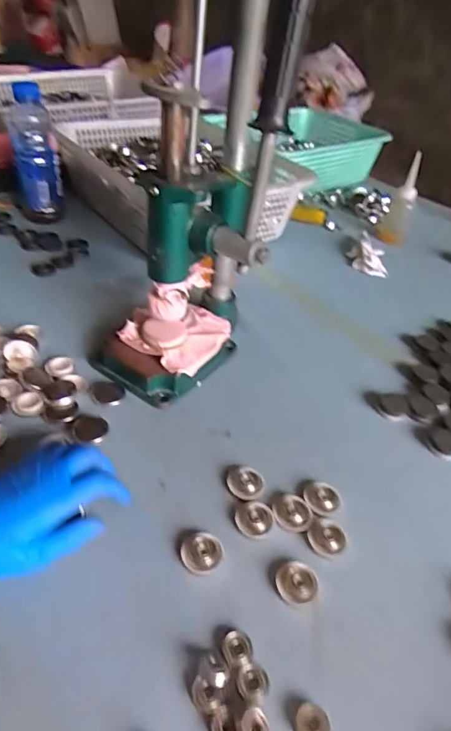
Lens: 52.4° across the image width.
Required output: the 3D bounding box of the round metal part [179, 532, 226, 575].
[{"bbox_3d":[-0.018,0.150,0.367,0.034,0.010,0.031,4,41,-4],"label":"round metal part"}]

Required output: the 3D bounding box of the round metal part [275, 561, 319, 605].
[{"bbox_3d":[0.056,0.169,0.357,0.032,0.006,0.031,4,41,-4],"label":"round metal part"}]

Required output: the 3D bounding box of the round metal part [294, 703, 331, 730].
[{"bbox_3d":[0.054,0.227,0.290,0.022,0.008,0.019,6,41,-1],"label":"round metal part"}]

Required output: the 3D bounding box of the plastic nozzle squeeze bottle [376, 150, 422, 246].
[{"bbox_3d":[0.336,-0.315,0.860,0.056,0.140,0.067,20,42,14],"label":"plastic nozzle squeeze bottle"}]

